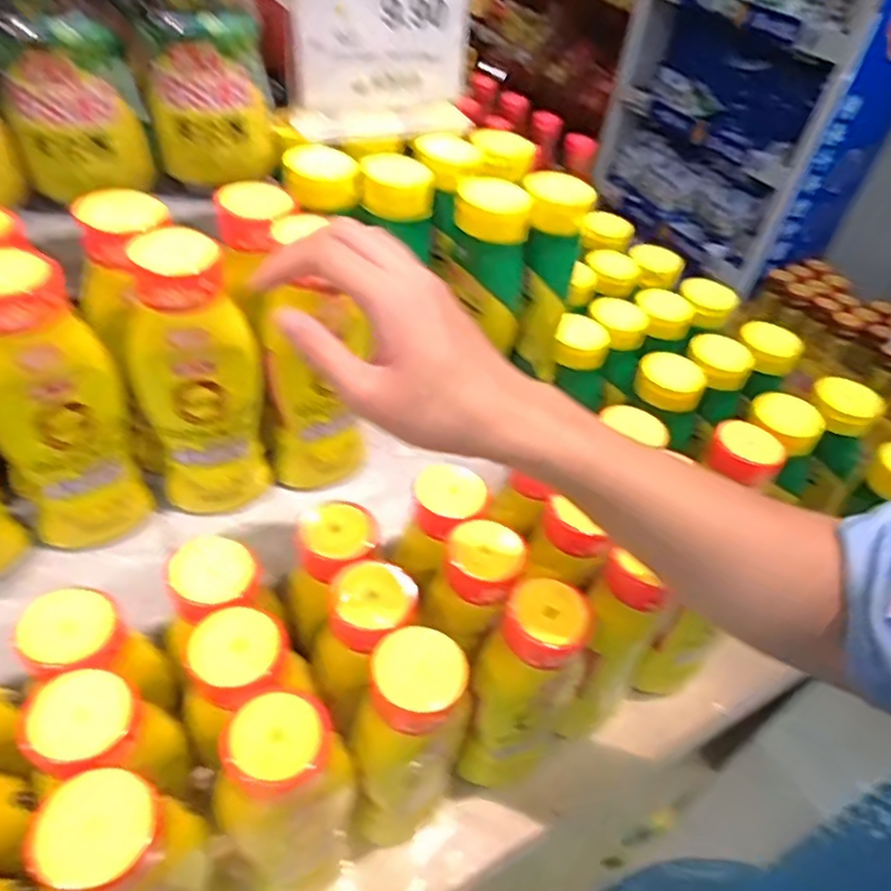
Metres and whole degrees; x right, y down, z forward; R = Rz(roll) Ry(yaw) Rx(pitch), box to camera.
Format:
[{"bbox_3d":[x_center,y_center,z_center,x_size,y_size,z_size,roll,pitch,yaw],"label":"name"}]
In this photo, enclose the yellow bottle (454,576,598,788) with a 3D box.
[{"bbox_3d":[0.059,0.181,0.498,0.068,0.224,0.076,25,48,17],"label":"yellow bottle"}]

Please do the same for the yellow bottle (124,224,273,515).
[{"bbox_3d":[-0.175,-0.044,0.477,0.080,0.210,0.056,-15,49,-21],"label":"yellow bottle"}]

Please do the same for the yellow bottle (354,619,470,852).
[{"bbox_3d":[-0.024,0.200,0.449,0.062,0.200,0.059,11,45,3],"label":"yellow bottle"}]

